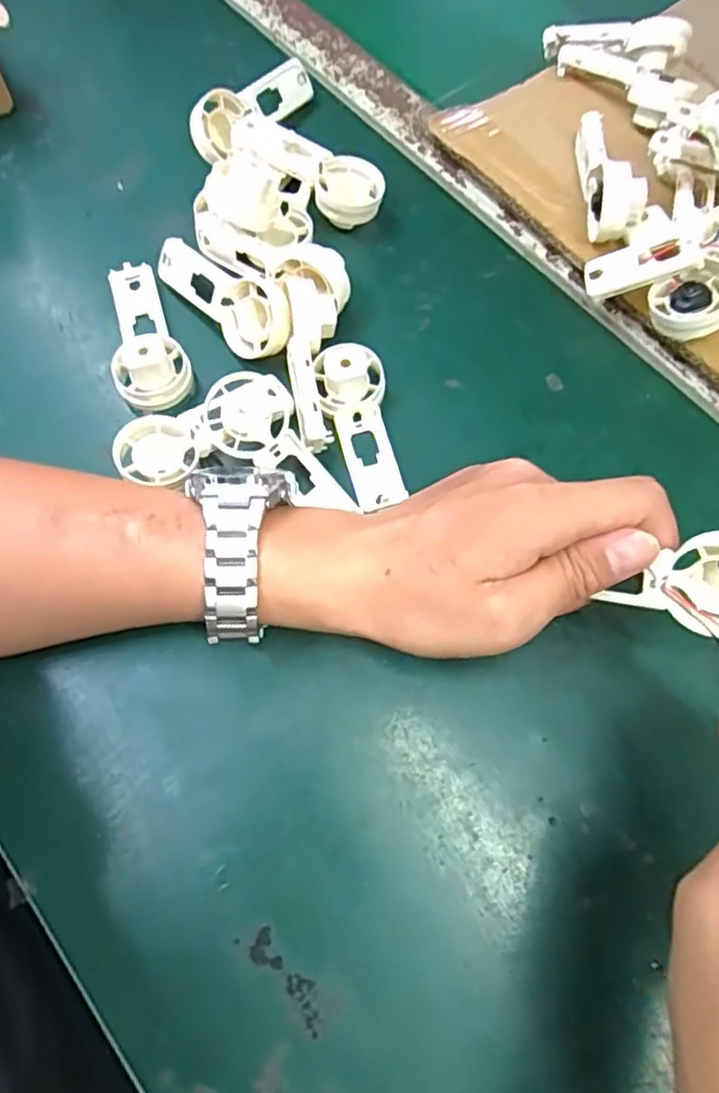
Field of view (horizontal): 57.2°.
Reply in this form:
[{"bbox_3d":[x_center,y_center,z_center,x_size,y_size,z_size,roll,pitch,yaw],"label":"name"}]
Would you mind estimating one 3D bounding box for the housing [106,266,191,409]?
[{"bbox_3d":[-0.117,-0.119,0.359,0.038,0.024,0.094,-14,69,-7],"label":"housing"}]

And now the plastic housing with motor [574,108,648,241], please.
[{"bbox_3d":[0.143,-0.214,0.377,0.026,0.038,0.087,1,68,-1],"label":"plastic housing with motor"}]

